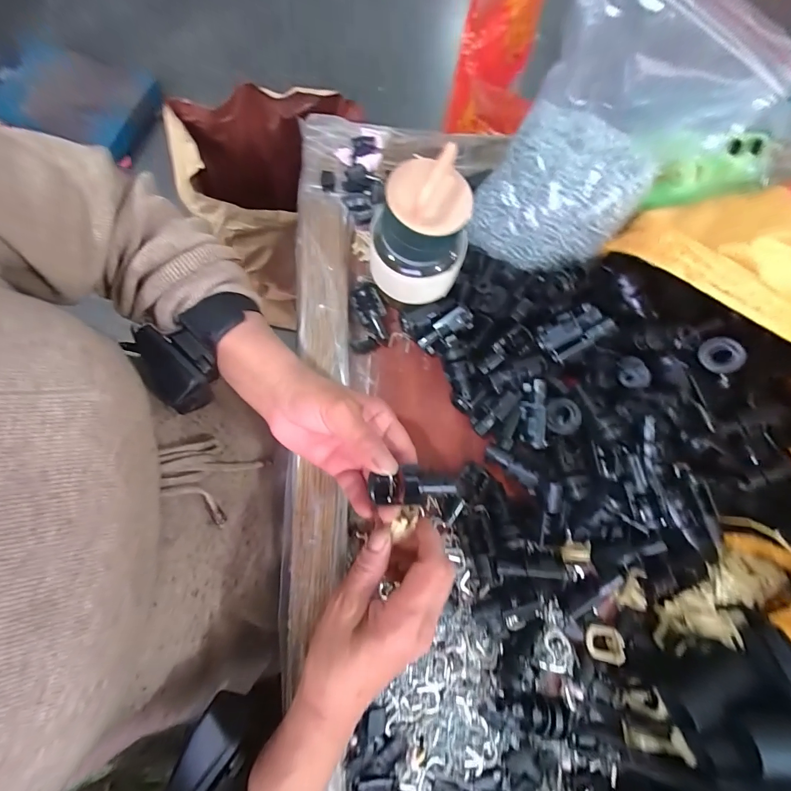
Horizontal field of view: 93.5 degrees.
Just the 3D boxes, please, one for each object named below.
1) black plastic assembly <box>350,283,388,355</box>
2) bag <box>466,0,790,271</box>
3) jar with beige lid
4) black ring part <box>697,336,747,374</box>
[{"bbox_3d":[-0.026,-0.070,0.342,0.032,0.020,0.061,-5,94,-3],"label":"black plastic assembly"},{"bbox_3d":[0.161,-0.193,0.279,0.132,0.144,0.176,44,80,8],"label":"bag"},{"bbox_3d":[0.017,-0.121,0.288,0.076,0.109,0.062,-12,78,-4],"label":"jar with beige lid"},{"bbox_3d":[0.260,-0.032,0.297,0.028,0.027,0.010,55,40,-5],"label":"black ring part"}]

